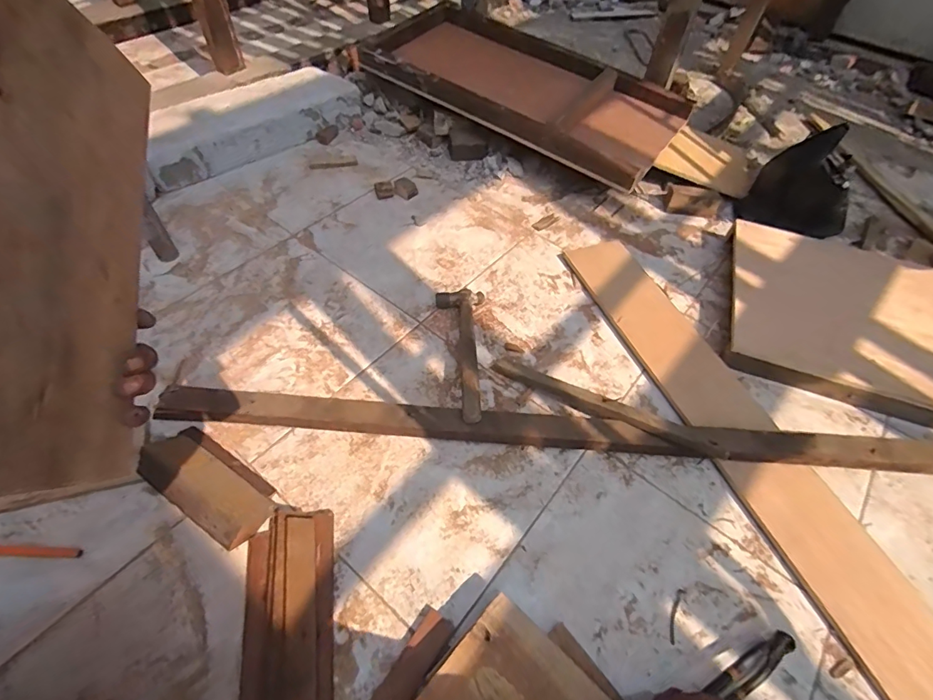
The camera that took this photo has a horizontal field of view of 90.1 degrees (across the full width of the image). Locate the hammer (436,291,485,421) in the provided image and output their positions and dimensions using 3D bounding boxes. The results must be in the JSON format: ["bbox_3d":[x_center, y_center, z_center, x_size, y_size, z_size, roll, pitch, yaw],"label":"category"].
[{"bbox_3d":[-0.011,-0.002,0.857,0.096,0.075,0.330,1,55,-3],"label":"hammer"}]

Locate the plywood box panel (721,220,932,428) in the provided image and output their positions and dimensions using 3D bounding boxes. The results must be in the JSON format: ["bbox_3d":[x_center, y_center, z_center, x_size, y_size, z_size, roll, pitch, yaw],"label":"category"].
[{"bbox_3d":[0.804,-0.064,0.963,0.508,0.060,0.418,18,56,9],"label":"plywood box panel"}]

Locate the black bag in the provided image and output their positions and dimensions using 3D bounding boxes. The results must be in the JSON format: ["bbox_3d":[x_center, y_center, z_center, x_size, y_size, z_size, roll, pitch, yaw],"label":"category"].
[{"bbox_3d":[0.790,-0.378,1.087,0.226,0.210,0.144,39,60,23],"label":"black bag"}]

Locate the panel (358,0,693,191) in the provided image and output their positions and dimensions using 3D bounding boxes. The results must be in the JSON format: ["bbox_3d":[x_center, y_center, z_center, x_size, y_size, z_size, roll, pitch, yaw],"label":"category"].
[{"bbox_3d":[0.155,-0.722,1.274,0.831,0.100,0.391,31,57,18],"label":"panel"}]

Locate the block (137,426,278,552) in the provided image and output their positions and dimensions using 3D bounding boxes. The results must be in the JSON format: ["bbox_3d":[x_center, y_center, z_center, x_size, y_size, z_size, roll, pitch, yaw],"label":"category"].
[{"bbox_3d":[-0.382,0.196,0.691,0.217,0.059,0.098,30,58,17],"label":"block"}]

